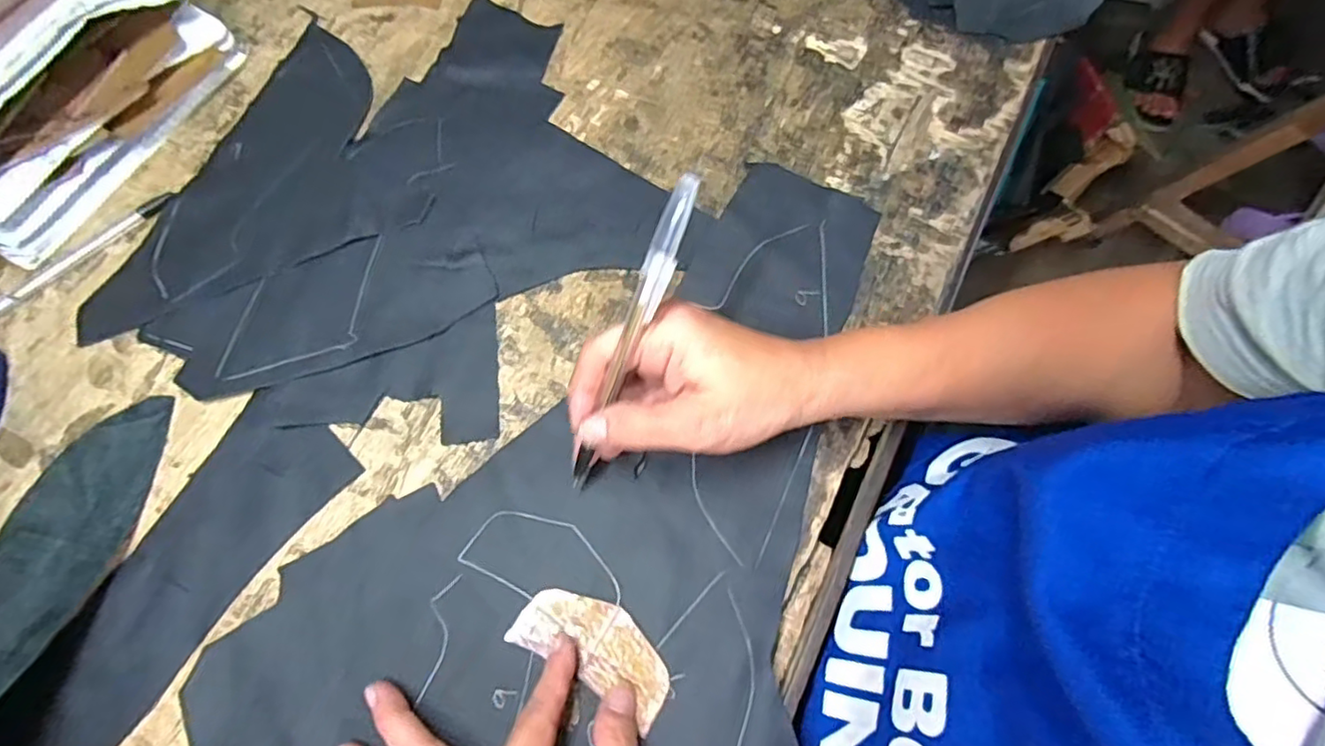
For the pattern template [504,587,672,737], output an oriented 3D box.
[{"bbox_3d":[-0.031,0.127,0.299,0.077,0.004,0.036,26,71,11],"label":"pattern template"}]

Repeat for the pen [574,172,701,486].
[{"bbox_3d":[-0.014,-0.010,0.273,0.011,0.154,0.011,30,32,11],"label":"pen"}]

